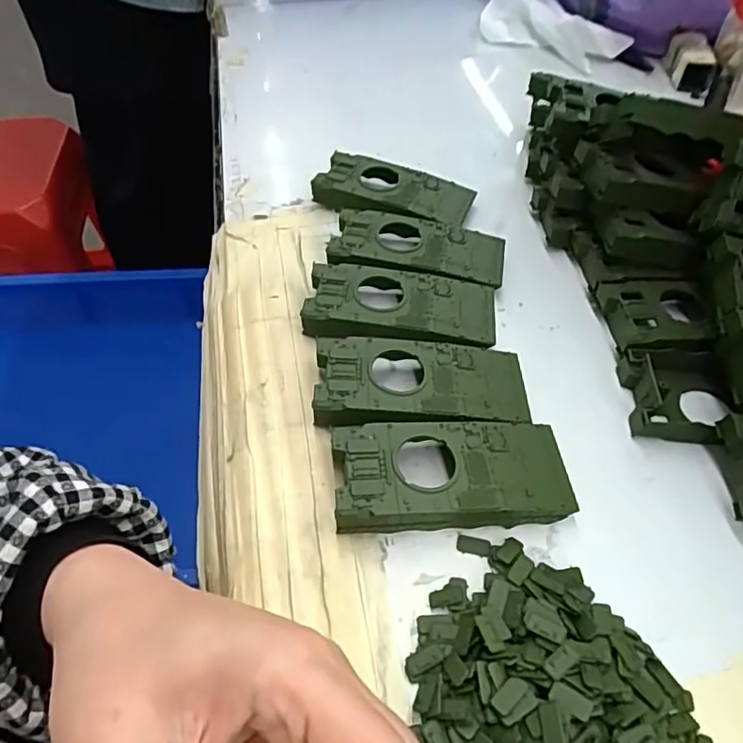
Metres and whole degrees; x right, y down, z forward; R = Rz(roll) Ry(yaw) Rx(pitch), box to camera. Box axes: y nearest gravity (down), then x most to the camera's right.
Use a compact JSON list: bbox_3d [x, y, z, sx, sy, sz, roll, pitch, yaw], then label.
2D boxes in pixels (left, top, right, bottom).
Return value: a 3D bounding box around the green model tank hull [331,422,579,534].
[{"bbox_3d":[0.036,0.046,0.259,0.102,0.022,0.045,-4,50,-4],"label":"green model tank hull"}]

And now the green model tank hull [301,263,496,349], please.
[{"bbox_3d":[0.016,-0.033,0.324,0.103,0.018,0.055,4,50,2],"label":"green model tank hull"}]

